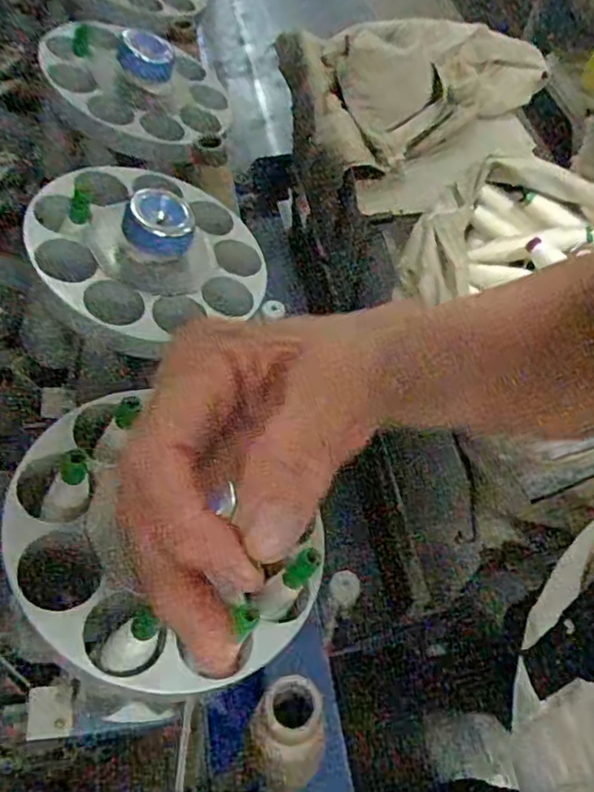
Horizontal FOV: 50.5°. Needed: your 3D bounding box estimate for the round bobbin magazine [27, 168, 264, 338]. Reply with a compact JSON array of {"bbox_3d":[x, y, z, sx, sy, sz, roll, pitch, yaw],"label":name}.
[{"bbox_3d":[-0.146,-0.160,0.644,0.249,0.090,0.240,-30,80,-37],"label":"round bobbin magazine"}]

